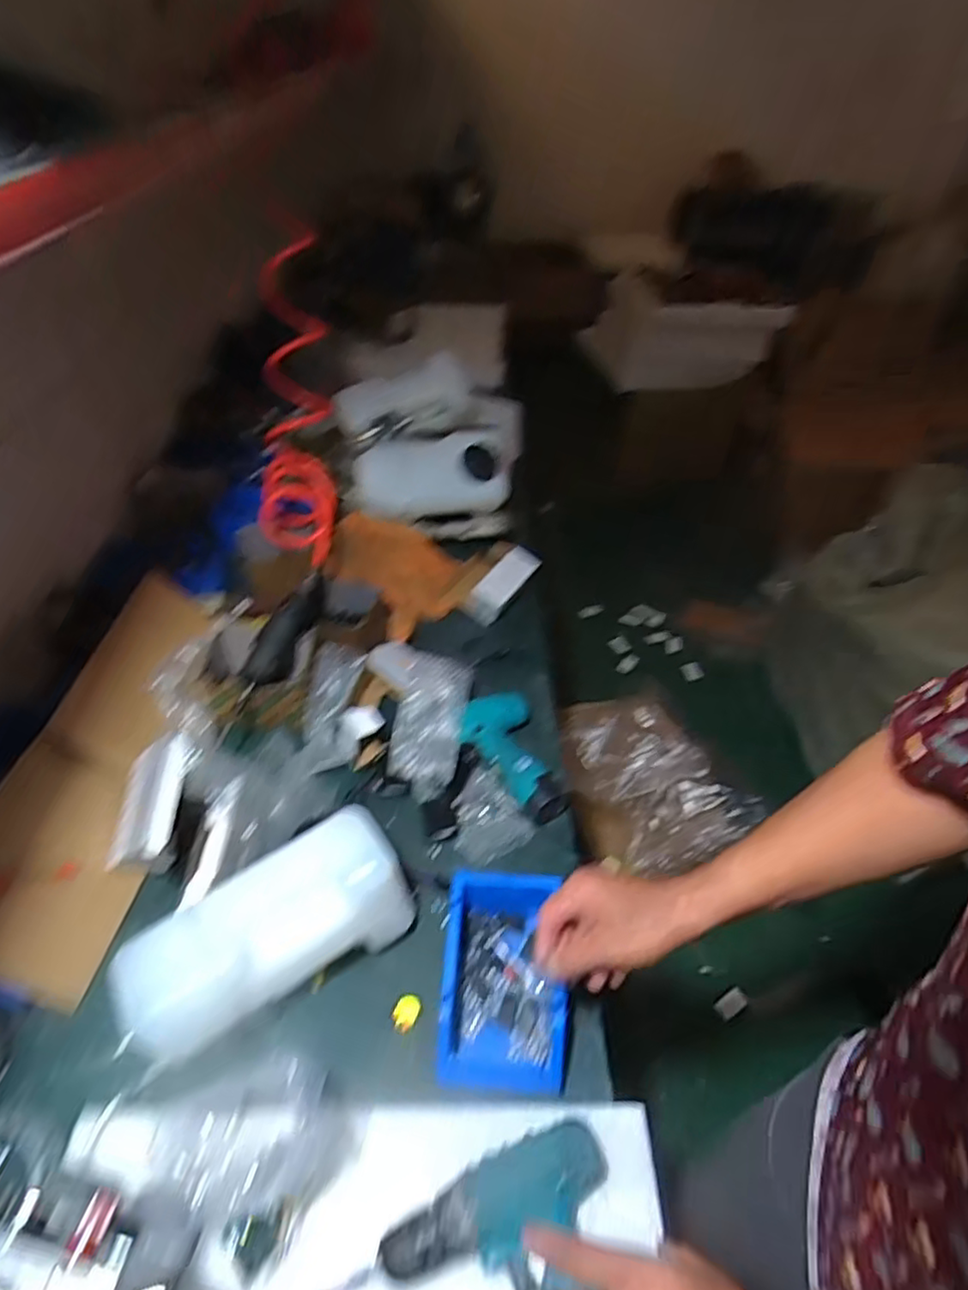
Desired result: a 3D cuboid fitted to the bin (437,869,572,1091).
[{"bbox_3d":[0.019,0.329,0.656,0.110,0.077,0.186,2,43,1],"label":"bin"}]

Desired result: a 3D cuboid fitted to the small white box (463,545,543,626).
[{"bbox_3d":[0.032,-0.106,1.144,0.067,0.050,0.148,43,61,0],"label":"small white box"}]

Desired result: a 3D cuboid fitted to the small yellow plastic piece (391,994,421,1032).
[{"bbox_3d":[-0.077,0.364,0.649,0.023,0.015,0.031,22,47,21],"label":"small yellow plastic piece"}]

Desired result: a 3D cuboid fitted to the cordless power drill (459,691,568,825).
[{"bbox_3d":[0.031,0.153,0.882,0.110,0.061,0.196,-12,44,-14],"label":"cordless power drill"}]

